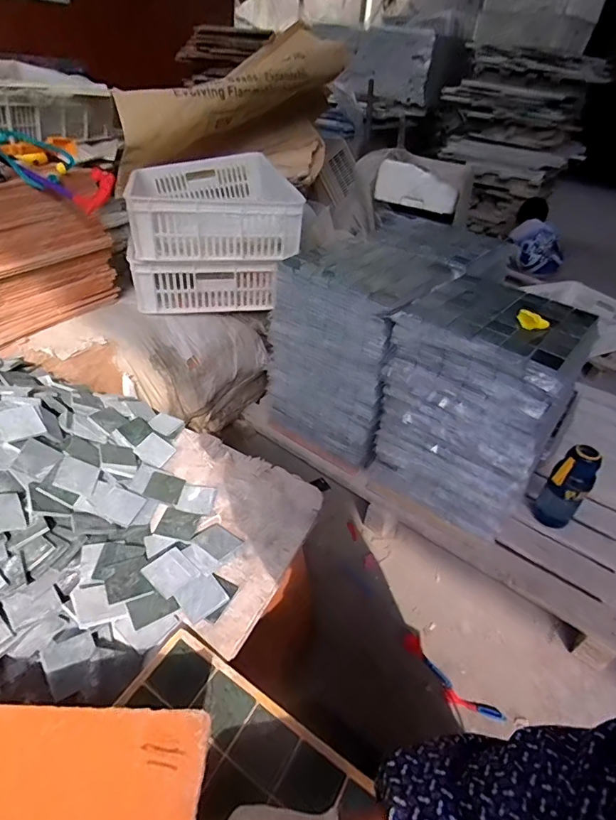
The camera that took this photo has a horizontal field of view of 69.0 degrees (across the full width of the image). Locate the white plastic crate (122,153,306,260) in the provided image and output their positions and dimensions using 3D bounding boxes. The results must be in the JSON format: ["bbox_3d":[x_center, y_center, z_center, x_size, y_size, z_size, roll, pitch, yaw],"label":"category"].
[{"bbox_3d":[-0.275,-0.614,1.313,0.424,0.139,0.615,-4,39,-12],"label":"white plastic crate"}]

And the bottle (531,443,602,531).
[{"bbox_3d":[0.643,0.197,1.118,0.090,0.244,0.084,32,45,30],"label":"bottle"}]

